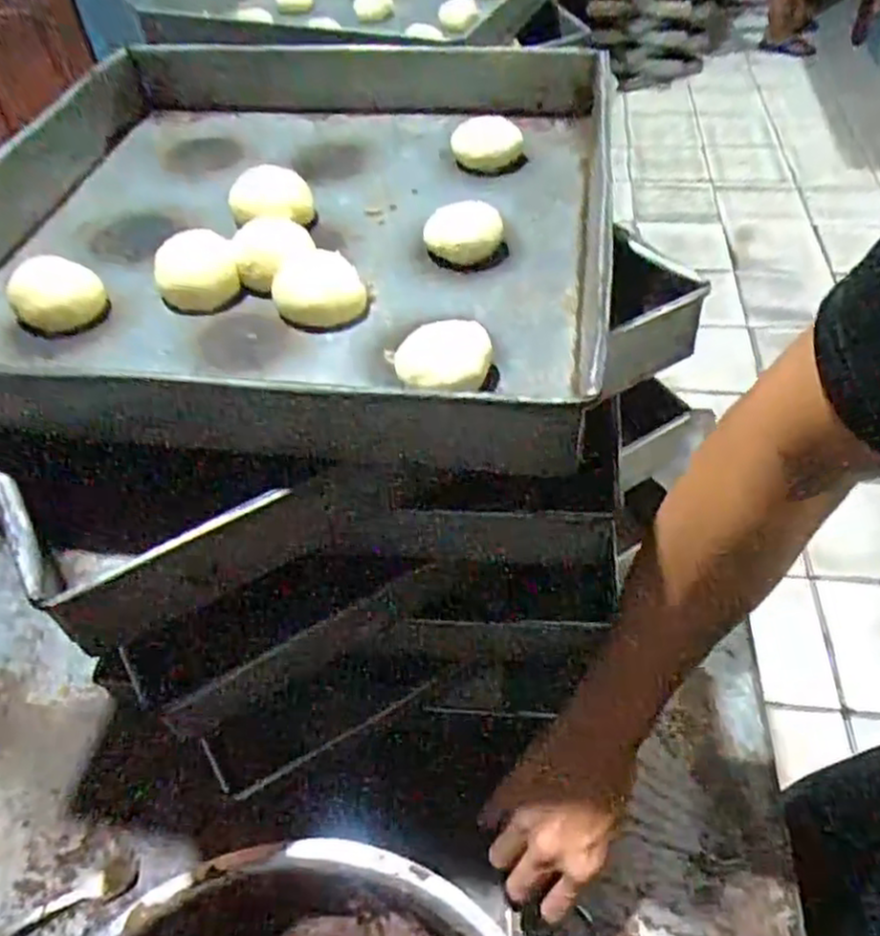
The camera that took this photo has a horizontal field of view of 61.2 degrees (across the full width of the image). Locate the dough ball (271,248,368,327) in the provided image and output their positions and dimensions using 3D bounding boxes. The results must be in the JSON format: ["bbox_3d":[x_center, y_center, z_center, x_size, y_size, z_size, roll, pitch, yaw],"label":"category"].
[{"bbox_3d":[-0.082,-0.122,0.504,0.059,0.025,0.054,-2,48,2],"label":"dough ball"}]

